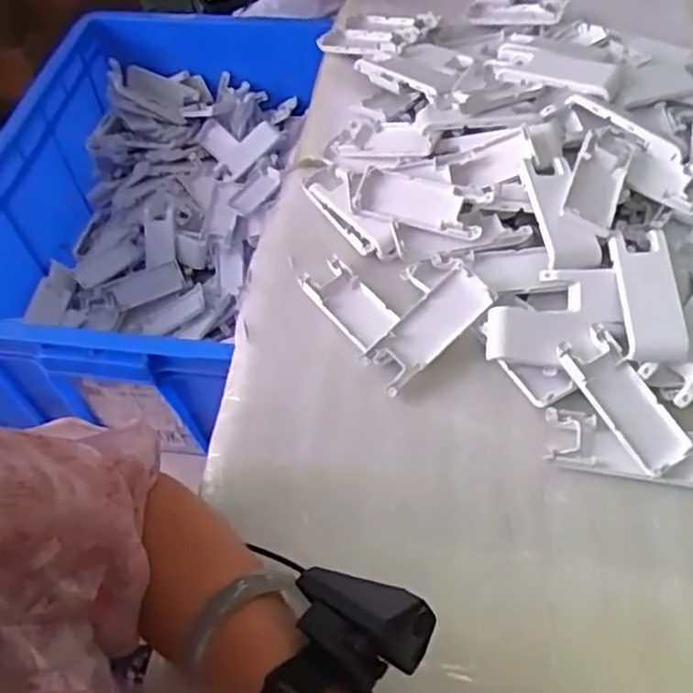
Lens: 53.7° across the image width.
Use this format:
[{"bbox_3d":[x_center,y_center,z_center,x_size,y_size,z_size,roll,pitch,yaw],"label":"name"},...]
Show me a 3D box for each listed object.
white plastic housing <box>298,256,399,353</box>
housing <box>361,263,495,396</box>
[{"bbox_3d":[0.003,-0.033,0.530,0.039,0.010,0.087,-35,60,-19],"label":"white plastic housing"},{"bbox_3d":[0.059,-0.013,0.497,0.100,0.018,0.037,-43,62,-4],"label":"housing"}]

